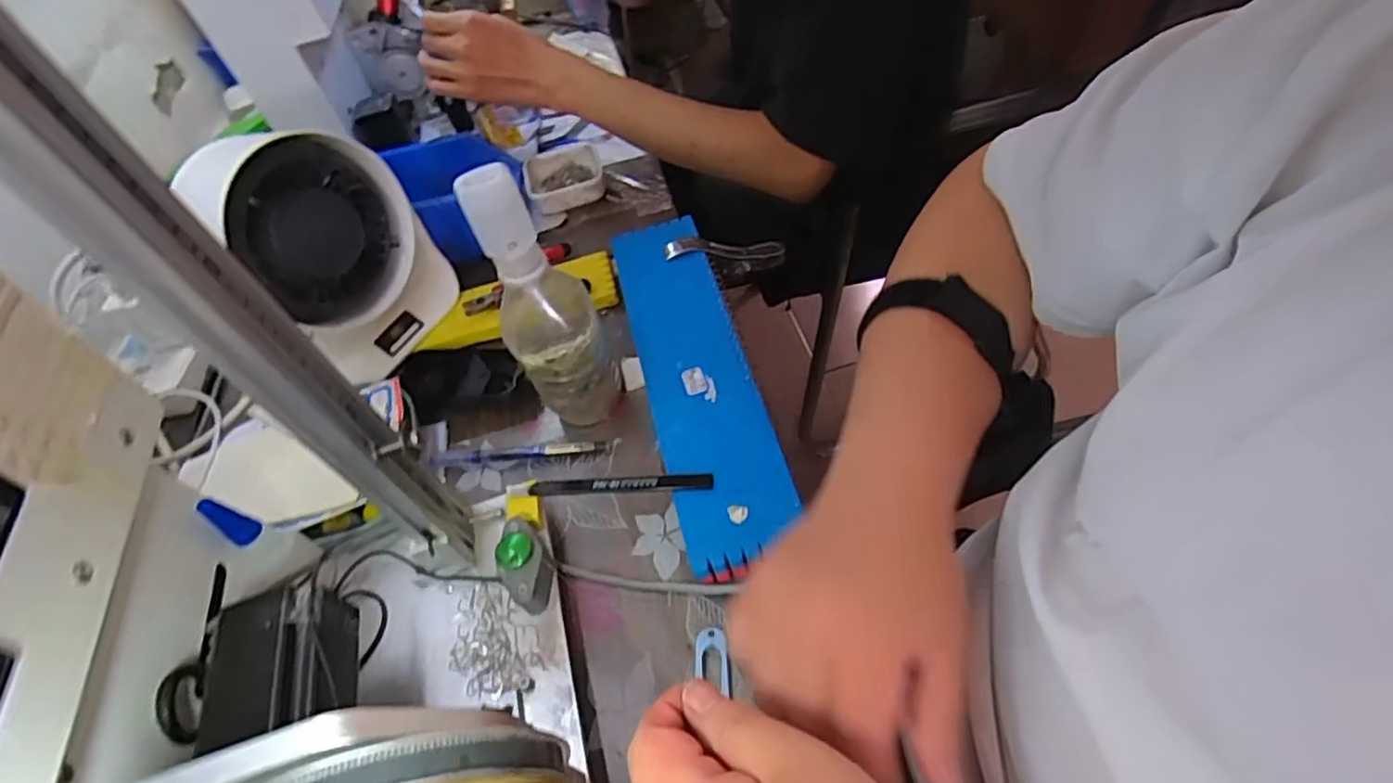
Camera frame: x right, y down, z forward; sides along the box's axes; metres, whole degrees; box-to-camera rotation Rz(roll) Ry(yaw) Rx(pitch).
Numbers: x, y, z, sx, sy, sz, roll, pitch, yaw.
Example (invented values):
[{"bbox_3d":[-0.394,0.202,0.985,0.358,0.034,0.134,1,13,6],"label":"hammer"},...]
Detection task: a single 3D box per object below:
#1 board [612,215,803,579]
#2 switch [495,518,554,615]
[{"bbox_3d":[-0.003,-0.021,0.527,0.081,0.010,0.331,-17,53,0],"label":"board"},{"bbox_3d":[-0.109,0.109,0.432,0.028,0.037,0.059,-22,51,-6],"label":"switch"}]

